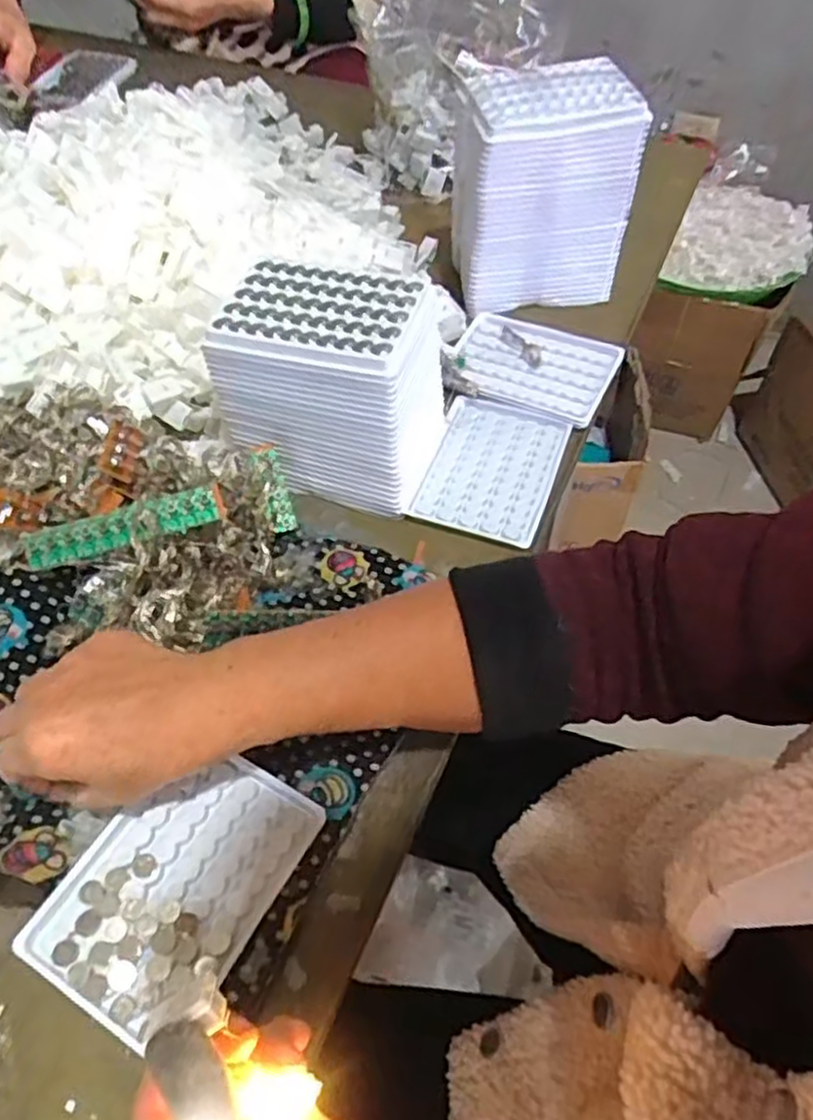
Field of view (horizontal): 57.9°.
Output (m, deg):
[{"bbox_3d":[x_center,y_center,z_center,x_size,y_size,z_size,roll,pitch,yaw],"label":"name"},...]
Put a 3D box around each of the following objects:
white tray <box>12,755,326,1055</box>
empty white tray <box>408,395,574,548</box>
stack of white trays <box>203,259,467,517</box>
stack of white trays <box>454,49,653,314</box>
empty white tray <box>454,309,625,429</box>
[{"bbox_3d":[-0.115,0.158,0.368,0.094,0.010,0.128,25,59,18],"label":"white tray"},{"bbox_3d":[0.064,-0.069,0.544,0.090,0.006,0.127,16,56,13],"label":"empty white tray"},{"bbox_3d":[-0.046,-0.120,0.502,0.140,0.119,0.098,15,56,12],"label":"stack of white trays"},{"bbox_3d":[0.108,-0.308,0.613,0.139,0.154,0.091,-5,54,-2],"label":"stack of white trays"},{"bbox_3d":[0.101,-0.161,0.603,0.131,0.008,0.093,23,58,17],"label":"empty white tray"}]

